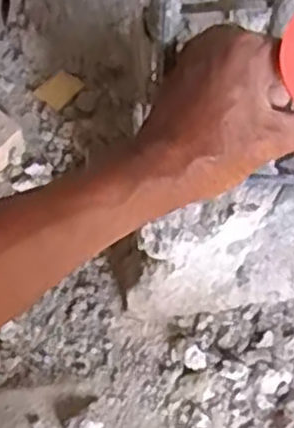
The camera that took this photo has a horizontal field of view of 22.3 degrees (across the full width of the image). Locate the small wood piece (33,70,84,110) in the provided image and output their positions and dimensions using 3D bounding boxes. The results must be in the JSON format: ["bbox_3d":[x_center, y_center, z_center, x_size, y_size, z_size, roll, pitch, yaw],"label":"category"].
[{"bbox_3d":[-0.099,-0.144,0.864,0.045,0.013,0.058,34,65,17],"label":"small wood piece"}]

